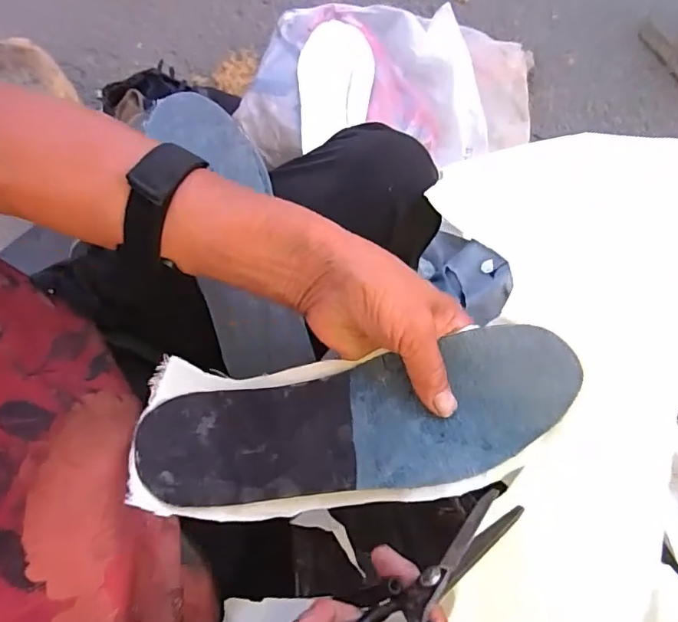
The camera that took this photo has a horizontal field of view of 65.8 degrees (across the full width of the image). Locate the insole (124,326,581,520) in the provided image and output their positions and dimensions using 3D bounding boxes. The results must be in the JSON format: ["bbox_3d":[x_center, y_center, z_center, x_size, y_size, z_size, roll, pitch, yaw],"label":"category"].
[{"bbox_3d":[0.009,0.067,0.306,0.250,0.030,0.090,-10,79,3],"label":"insole"}]

